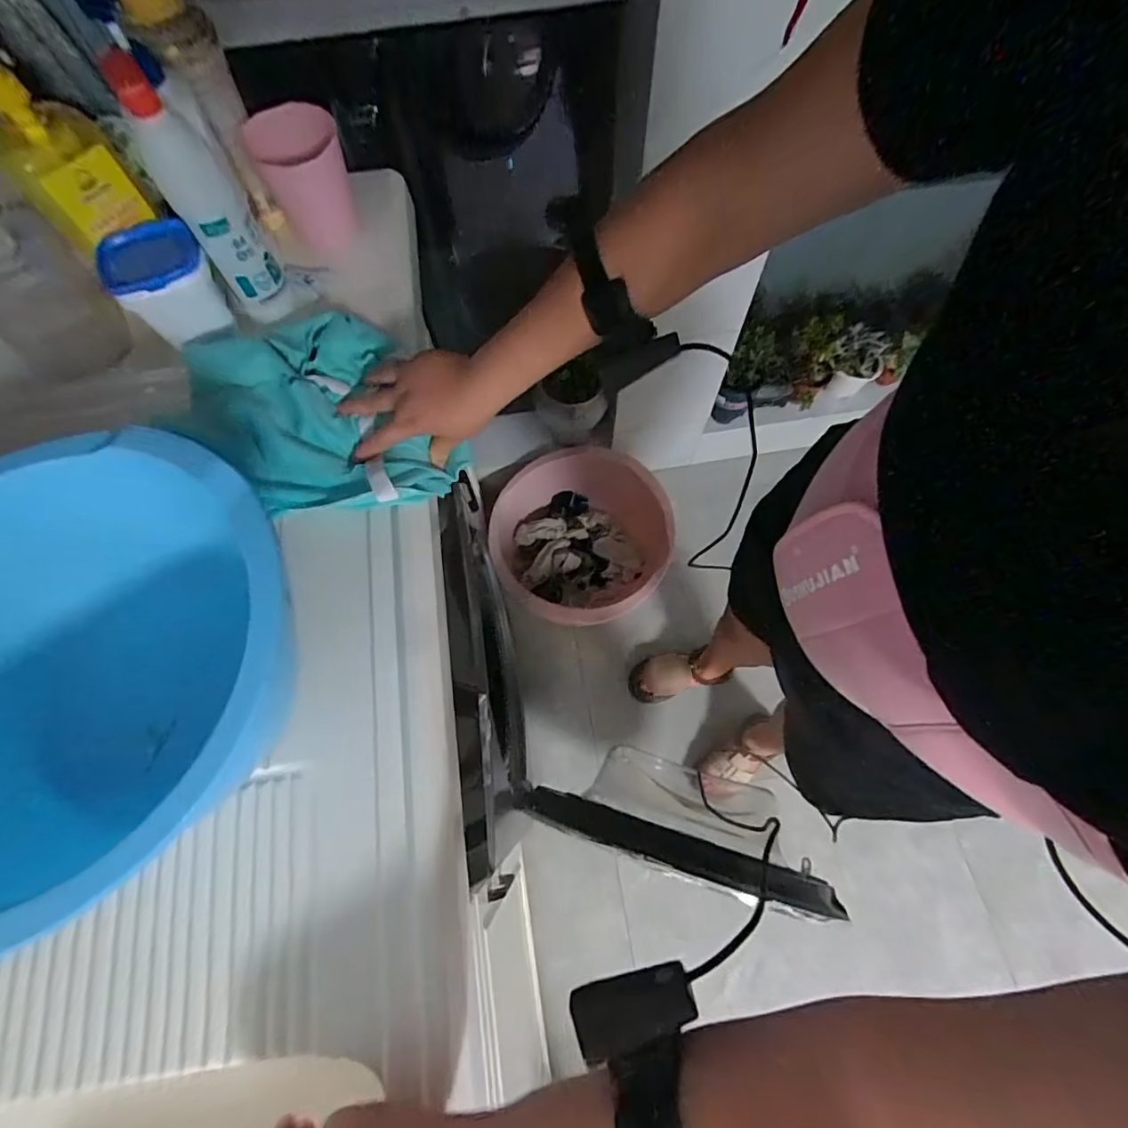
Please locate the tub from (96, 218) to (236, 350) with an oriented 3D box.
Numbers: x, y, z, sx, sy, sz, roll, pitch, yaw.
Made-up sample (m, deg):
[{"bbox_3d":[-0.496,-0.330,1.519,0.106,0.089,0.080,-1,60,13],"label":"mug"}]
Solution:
[{"bbox_3d":[-0.416,-0.297,0.546,0.067,0.089,0.092,42,75,17],"label":"tub"}]

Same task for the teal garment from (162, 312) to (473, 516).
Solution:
[{"bbox_3d":[-0.254,-0.149,0.549,0.221,0.081,0.242,-30,70,-10],"label":"teal garment"}]

